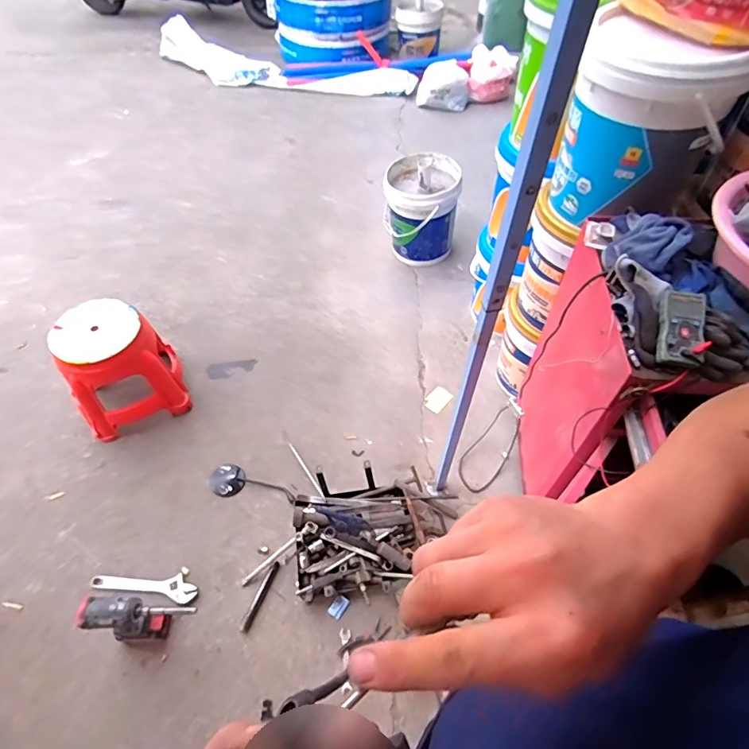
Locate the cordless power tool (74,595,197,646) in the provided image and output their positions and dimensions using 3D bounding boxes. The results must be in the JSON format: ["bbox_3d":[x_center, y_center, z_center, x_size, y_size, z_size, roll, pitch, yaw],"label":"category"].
[{"bbox_3d":[-0.536,0.584,1.095,0.237,0.226,0.074,1,54,-4],"label":"cordless power tool"}]

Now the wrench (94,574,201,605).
[{"bbox_3d":[-0.620,0.563,1.241,0.279,0.012,0.065,9,54,2],"label":"wrench"}]

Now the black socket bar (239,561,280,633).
[{"bbox_3d":[-0.314,0.605,1.255,0.024,0.020,0.182,19,55,10],"label":"black socket bar"}]

